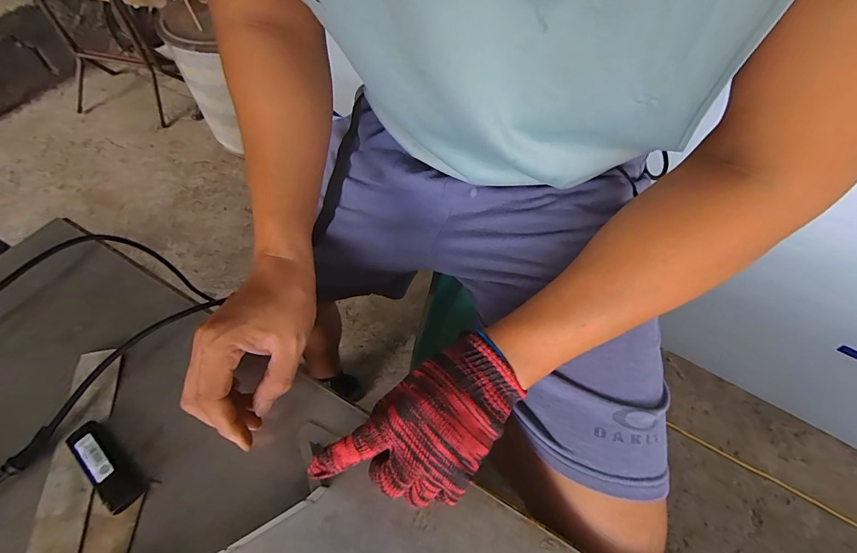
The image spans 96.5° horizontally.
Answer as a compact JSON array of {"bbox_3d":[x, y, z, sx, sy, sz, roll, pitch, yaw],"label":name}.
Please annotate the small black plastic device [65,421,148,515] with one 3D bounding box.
[{"bbox_3d":[-0.257,0.150,0.304,0.077,0.016,0.025,35,62,18],"label":"small black plastic device"}]

